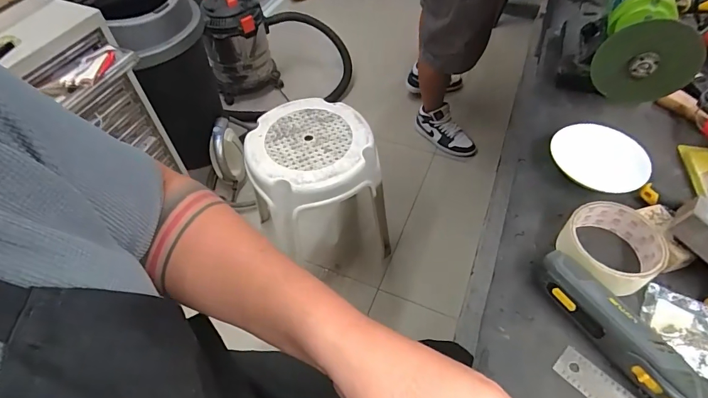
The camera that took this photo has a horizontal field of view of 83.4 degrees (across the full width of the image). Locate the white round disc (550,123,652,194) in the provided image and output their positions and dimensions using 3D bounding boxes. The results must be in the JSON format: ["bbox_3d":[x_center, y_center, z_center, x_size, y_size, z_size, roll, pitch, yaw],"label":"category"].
[{"bbox_3d":[0.280,-0.050,0.456,0.093,0.008,0.099,-6,54,9],"label":"white round disc"}]

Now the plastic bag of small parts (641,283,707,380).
[{"bbox_3d":[0.310,0.125,0.351,0.098,0.009,0.064,25,57,19],"label":"plastic bag of small parts"}]

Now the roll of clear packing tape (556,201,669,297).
[{"bbox_3d":[0.250,0.050,0.392,0.092,0.041,0.085,-1,52,1],"label":"roll of clear packing tape"}]

